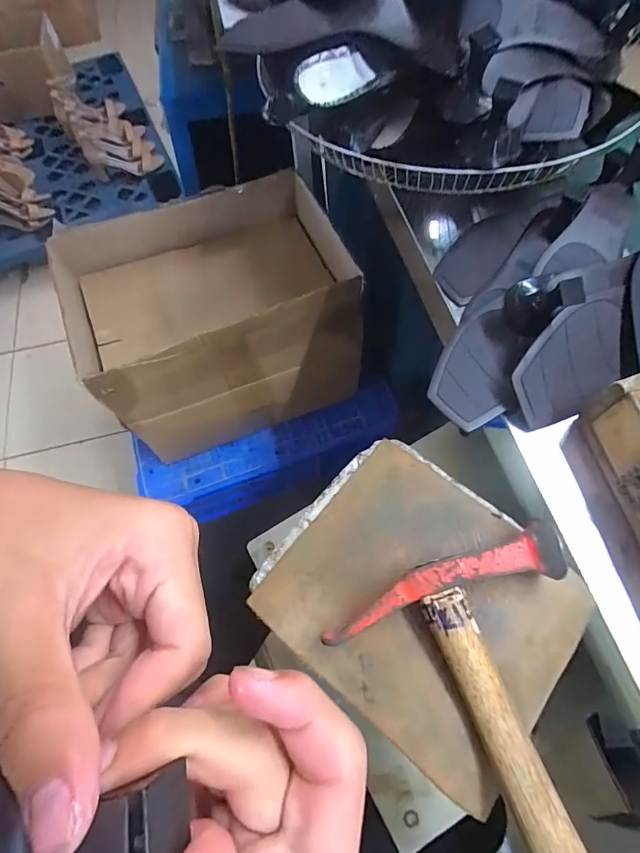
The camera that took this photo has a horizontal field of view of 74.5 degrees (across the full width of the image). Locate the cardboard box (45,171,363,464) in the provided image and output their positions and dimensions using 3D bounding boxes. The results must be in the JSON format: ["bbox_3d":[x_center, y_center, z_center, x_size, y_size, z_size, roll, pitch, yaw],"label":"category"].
[{"bbox_3d":[-0.188,-0.197,0.824,0.456,0.320,0.321,-22,65,-8],"label":"cardboard box"}]

